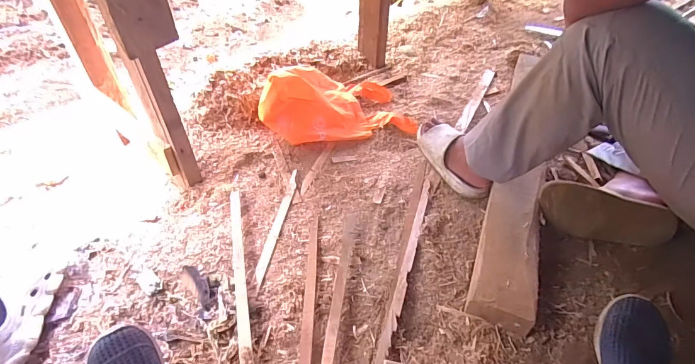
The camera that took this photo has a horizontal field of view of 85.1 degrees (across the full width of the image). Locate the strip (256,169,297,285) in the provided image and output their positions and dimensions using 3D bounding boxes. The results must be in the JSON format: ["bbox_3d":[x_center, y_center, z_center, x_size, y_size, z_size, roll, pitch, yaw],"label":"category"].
[{"bbox_3d":[-0.173,0.096,0.963,0.023,0.007,0.356,6,46,7],"label":"strip"}]

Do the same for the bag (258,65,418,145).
[{"bbox_3d":[-0.038,-0.285,1.225,0.461,0.218,0.255,-9,46,-7],"label":"bag"}]

